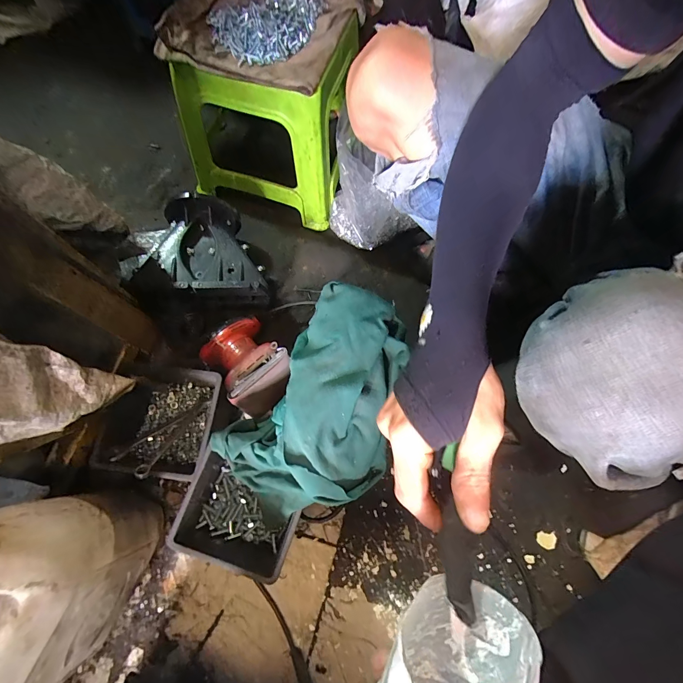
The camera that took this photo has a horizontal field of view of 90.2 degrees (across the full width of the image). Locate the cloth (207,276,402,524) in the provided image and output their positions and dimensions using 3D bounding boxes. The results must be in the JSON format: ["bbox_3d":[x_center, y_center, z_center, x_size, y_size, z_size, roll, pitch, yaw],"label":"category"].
[{"bbox_3d":[-0.013,0.076,0.414,0.177,0.103,0.287,35,72,9],"label":"cloth"}]

